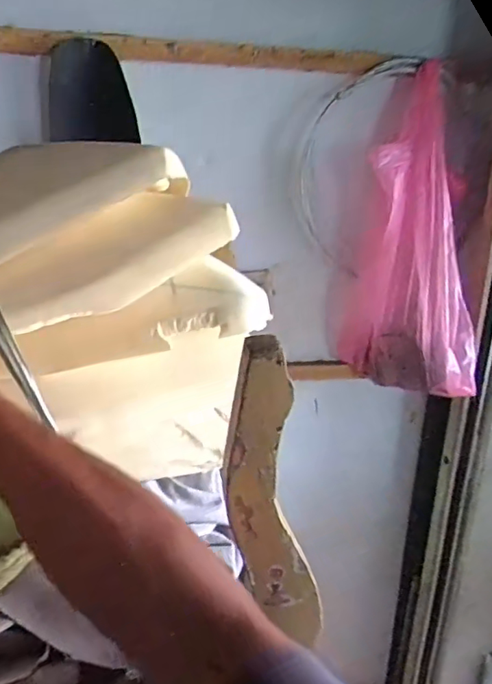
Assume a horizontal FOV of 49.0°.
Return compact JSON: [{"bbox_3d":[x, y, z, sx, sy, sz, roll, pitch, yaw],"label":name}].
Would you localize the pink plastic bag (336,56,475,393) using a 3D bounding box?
[{"bbox_3d":[0.301,-0.171,0.924,0.240,0.511,0.115,15,23,33],"label":"pink plastic bag"}]

